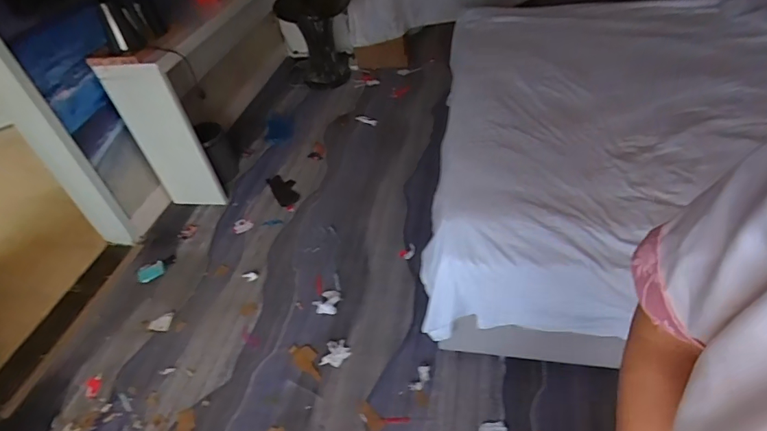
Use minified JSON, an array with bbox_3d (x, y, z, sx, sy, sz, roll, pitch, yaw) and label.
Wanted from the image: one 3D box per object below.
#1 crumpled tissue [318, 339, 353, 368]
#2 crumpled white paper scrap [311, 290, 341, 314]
[{"bbox_3d":[-0.156,0.459,1.474,0.087,0.017,0.095,8,45,17],"label":"crumpled tissue"},{"bbox_3d":[-0.213,0.312,1.619,0.099,0.014,0.102,2,44,11],"label":"crumpled white paper scrap"}]

